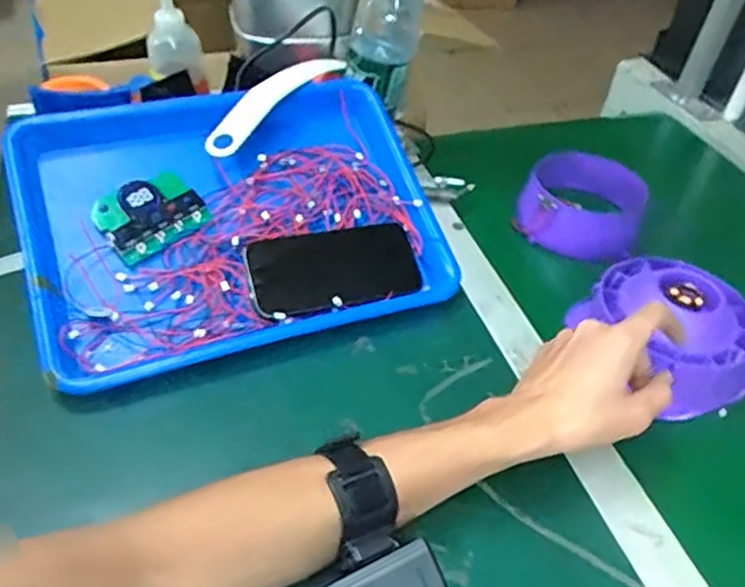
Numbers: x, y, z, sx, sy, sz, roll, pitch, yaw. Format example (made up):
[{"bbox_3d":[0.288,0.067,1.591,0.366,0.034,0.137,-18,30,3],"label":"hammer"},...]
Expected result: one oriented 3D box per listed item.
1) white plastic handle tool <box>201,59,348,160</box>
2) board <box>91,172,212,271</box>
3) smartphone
[{"bbox_3d":[-0.089,-0.184,0.621,0.031,0.035,0.186,26,47,19],"label":"white plastic handle tool"},{"bbox_3d":[-0.187,-0.067,0.553,0.081,0.011,0.067,-38,84,-23],"label":"board"},{"bbox_3d":[-0.033,-0.021,0.557,0.142,0.012,0.079,-15,60,-13],"label":"smartphone"}]

